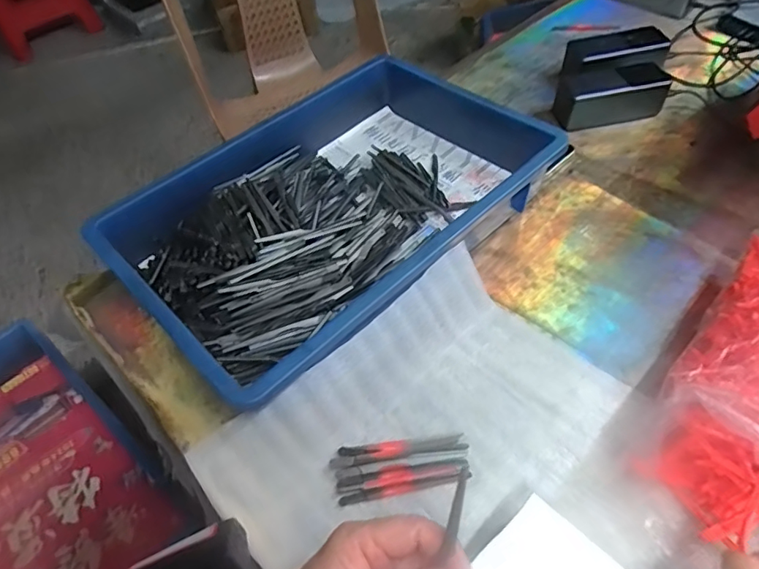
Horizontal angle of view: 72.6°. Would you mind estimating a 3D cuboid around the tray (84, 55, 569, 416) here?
[{"bbox_3d":[-0.031,-0.095,0.555,0.458,0.070,0.275,-38,59,-24],"label":"tray"}]

